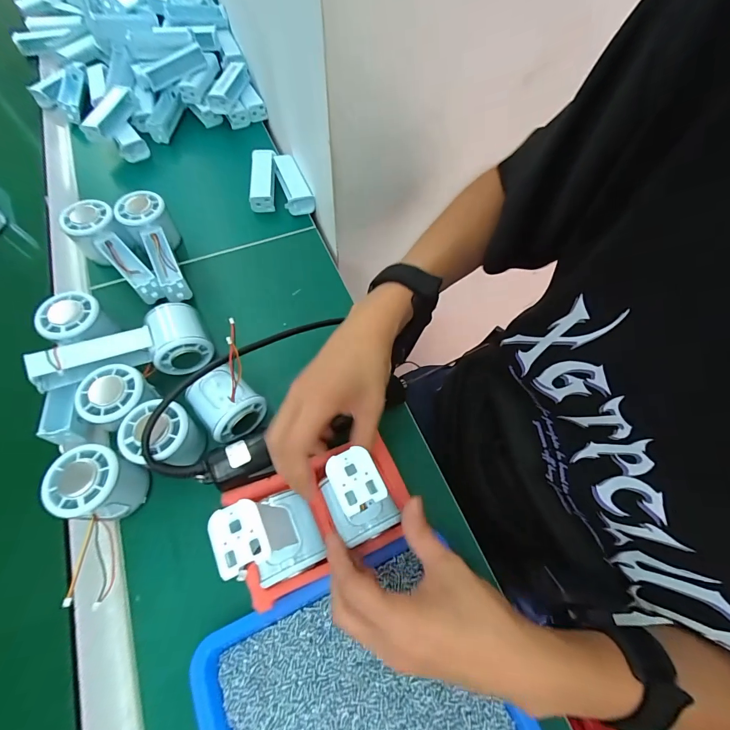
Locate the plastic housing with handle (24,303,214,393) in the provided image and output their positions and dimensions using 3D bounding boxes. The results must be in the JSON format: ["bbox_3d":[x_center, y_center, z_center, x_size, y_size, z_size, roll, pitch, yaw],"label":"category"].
[{"bbox_3d":[-0.241,-0.020,0.371,0.147,0.058,0.062,-19,65,-11],"label":"plastic housing with handle"}]

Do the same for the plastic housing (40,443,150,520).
[{"bbox_3d":[-0.234,0.105,0.319,0.055,0.060,0.055,1,63,-1],"label":"plastic housing"}]

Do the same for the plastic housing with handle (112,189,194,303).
[{"bbox_3d":[-0.259,-0.142,0.457,0.055,0.065,0.159,-23,78,-13],"label":"plastic housing with handle"}]

